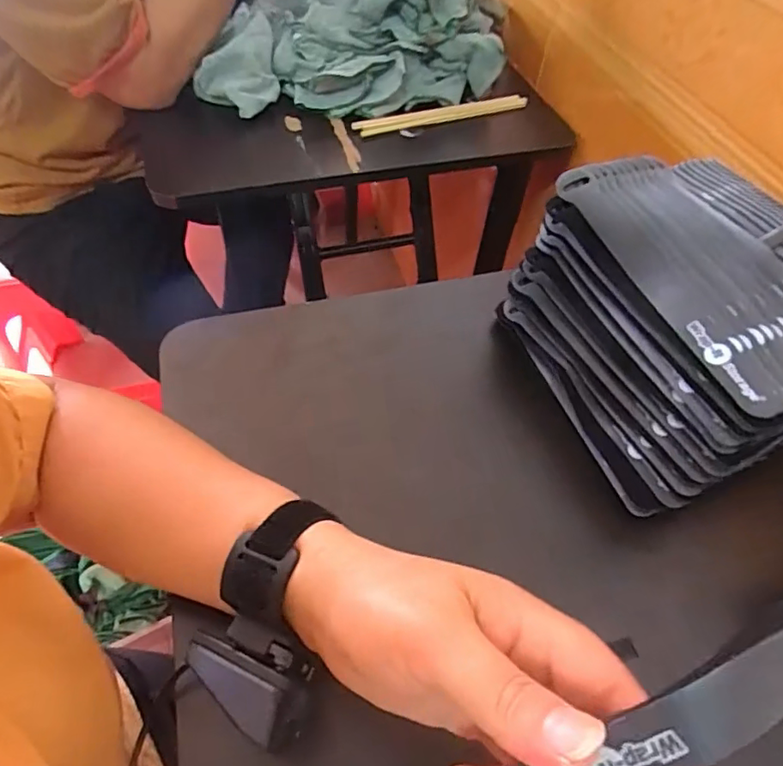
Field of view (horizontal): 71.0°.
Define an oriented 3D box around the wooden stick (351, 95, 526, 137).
[{"bbox_3d":[0.061,-0.318,0.652,0.219,0.013,0.022,-18,57,-16],"label":"wooden stick"}]

